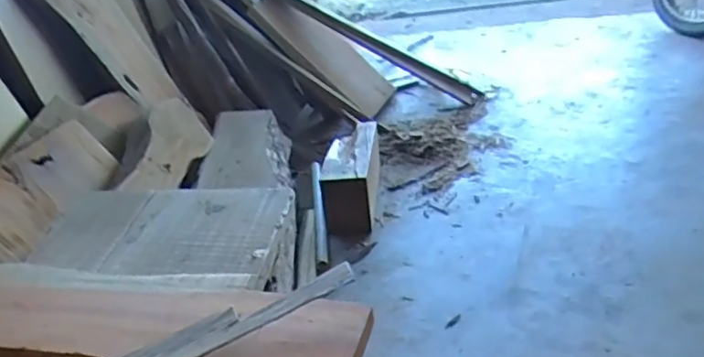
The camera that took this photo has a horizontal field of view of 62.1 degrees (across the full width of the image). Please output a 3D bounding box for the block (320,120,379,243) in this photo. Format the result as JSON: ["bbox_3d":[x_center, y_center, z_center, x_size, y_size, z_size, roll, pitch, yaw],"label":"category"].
[{"bbox_3d":[0.000,-0.024,1.473,0.125,0.140,0.331,-4,28,6],"label":"block"}]

